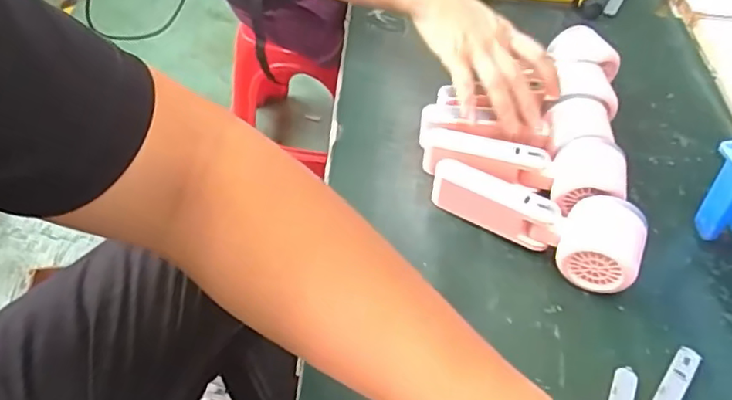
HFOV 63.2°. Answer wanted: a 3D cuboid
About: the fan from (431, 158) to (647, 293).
[{"bbox_3d":[0.132,0.015,0.472,0.167,0.046,0.054,23,51,16],"label":"fan"}]

